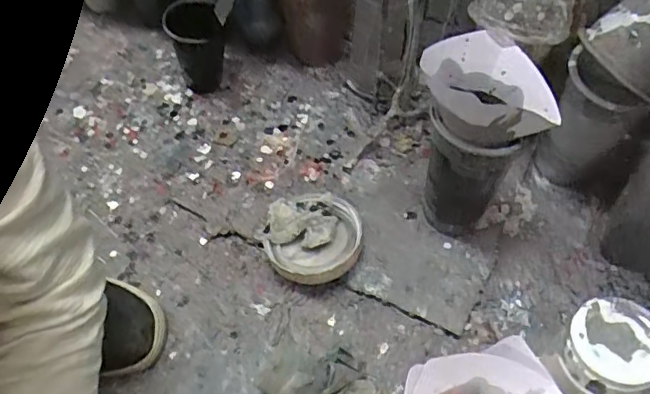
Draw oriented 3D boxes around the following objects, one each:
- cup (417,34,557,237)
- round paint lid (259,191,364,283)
[{"bbox_3d":[0.140,-0.053,0.544,0.096,0.191,0.120,-1,59,2],"label":"cup"},{"bbox_3d":[-0.013,0.045,0.592,0.100,0.045,0.101,-1,59,1],"label":"round paint lid"}]

